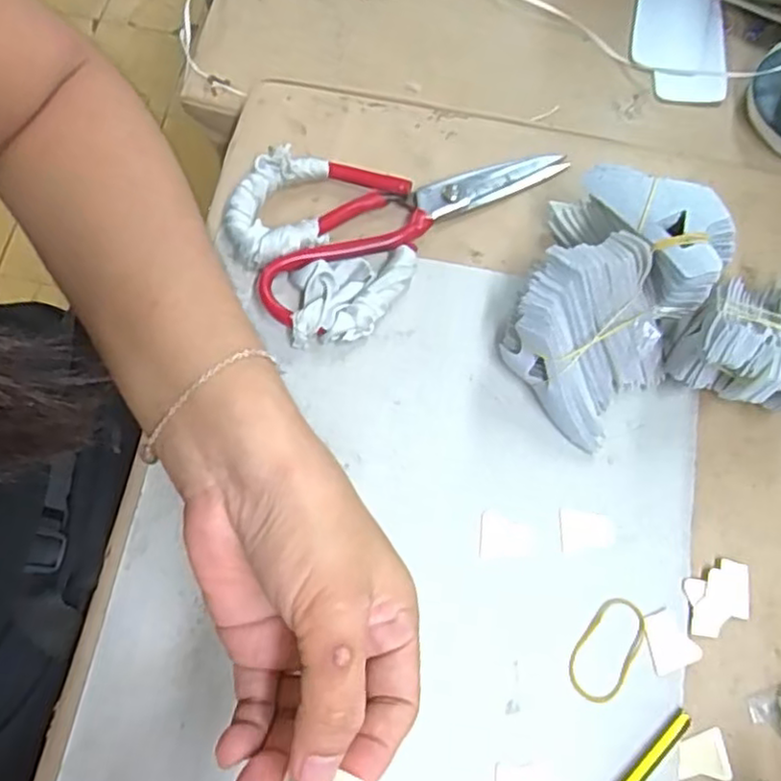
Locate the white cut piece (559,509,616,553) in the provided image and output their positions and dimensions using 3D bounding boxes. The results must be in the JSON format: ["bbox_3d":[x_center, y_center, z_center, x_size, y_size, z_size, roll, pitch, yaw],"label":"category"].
[{"bbox_3d":[0.109,0.077,0.379,0.031,0.004,0.022,0,73,-1],"label":"white cut piece"}]

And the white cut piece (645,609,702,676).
[{"bbox_3d":[0.147,0.131,0.361,0.026,0.004,0.029,-19,74,-7],"label":"white cut piece"}]

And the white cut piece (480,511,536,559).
[{"bbox_3d":[0.065,0.080,0.377,0.030,0.004,0.023,4,73,0],"label":"white cut piece"}]

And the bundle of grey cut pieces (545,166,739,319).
[{"bbox_3d":[0.144,-0.088,0.394,0.044,0.076,0.096,-35,77,-11],"label":"bundle of grey cut pieces"}]

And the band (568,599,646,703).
[{"bbox_3d":[0.115,0.135,0.360,0.029,0.004,0.054,35,75,9],"label":"band"}]

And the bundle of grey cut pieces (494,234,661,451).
[{"bbox_3d":[0.112,-0.030,0.384,0.080,0.058,0.086,-37,77,-12],"label":"bundle of grey cut pieces"}]

